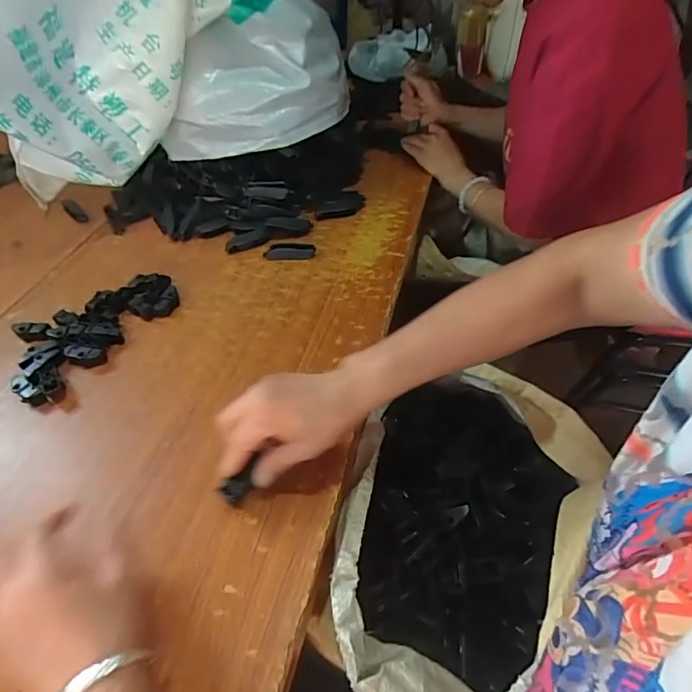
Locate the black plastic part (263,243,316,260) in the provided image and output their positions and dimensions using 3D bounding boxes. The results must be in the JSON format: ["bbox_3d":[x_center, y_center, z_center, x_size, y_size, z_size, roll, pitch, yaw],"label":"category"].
[{"bbox_3d":[-0.082,-0.139,0.679,0.074,0.016,0.022,-2,46,-1],"label":"black plastic part"}]

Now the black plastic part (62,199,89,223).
[{"bbox_3d":[-0.455,-0.227,0.780,0.067,0.011,0.020,39,57,17],"label":"black plastic part"}]

